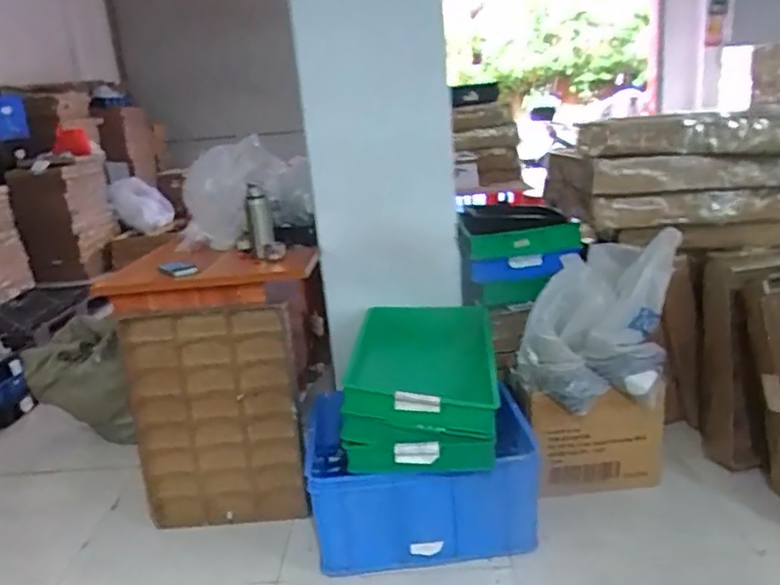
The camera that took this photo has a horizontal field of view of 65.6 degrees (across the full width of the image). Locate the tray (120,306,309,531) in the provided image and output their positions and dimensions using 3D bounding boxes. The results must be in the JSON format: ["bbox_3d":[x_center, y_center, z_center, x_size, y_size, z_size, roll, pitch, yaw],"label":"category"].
[{"bbox_3d":[-0.491,0.352,1.679,0.461,0.603,0.063,-5,9,4],"label":"tray"}]

